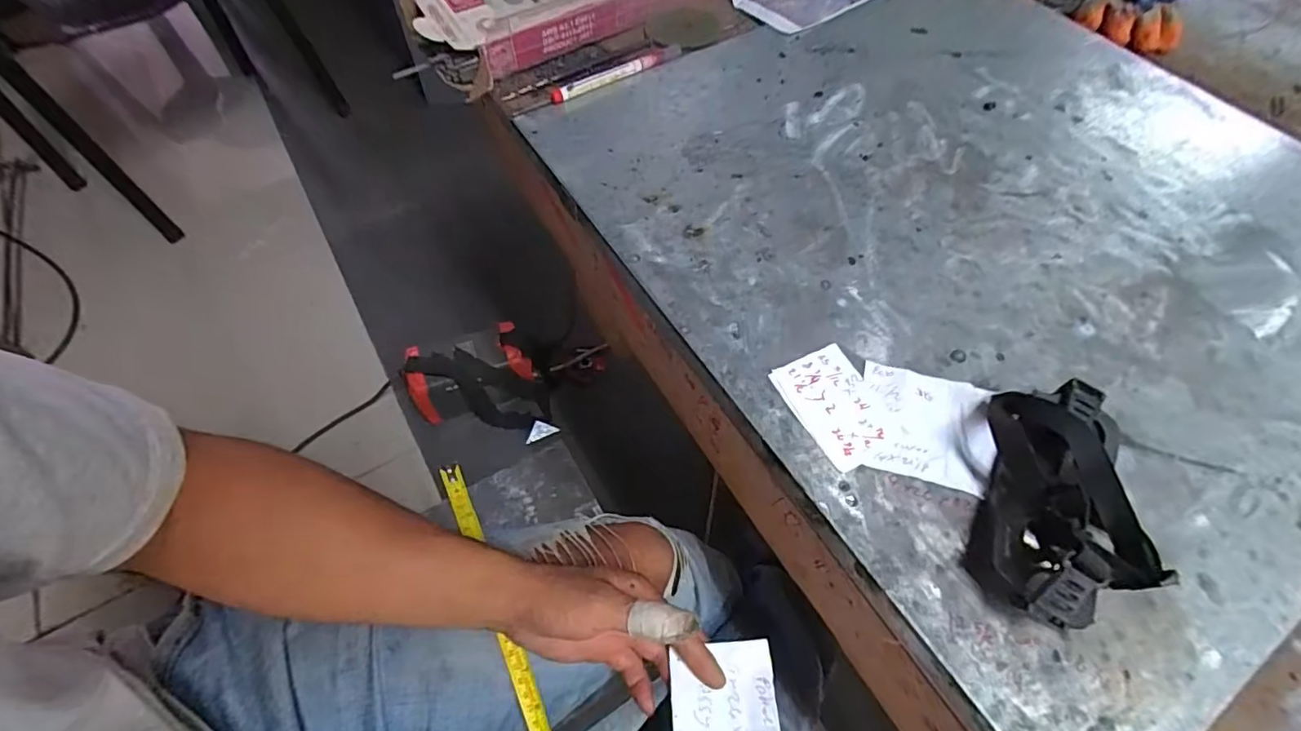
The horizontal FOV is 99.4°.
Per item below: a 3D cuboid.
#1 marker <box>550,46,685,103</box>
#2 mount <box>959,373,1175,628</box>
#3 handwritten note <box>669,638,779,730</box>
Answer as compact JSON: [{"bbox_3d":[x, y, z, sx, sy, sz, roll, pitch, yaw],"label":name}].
[{"bbox_3d":[-0.030,-0.271,0.510,0.135,0.014,0.018,-28,65,-17],"label":"marker"},{"bbox_3d":[0.224,0.069,0.292,0.081,0.045,0.138,17,61,7],"label":"mount"},{"bbox_3d":[0.052,0.248,0.380,0.072,0.010,0.101,-8,51,7],"label":"handwritten note"}]

